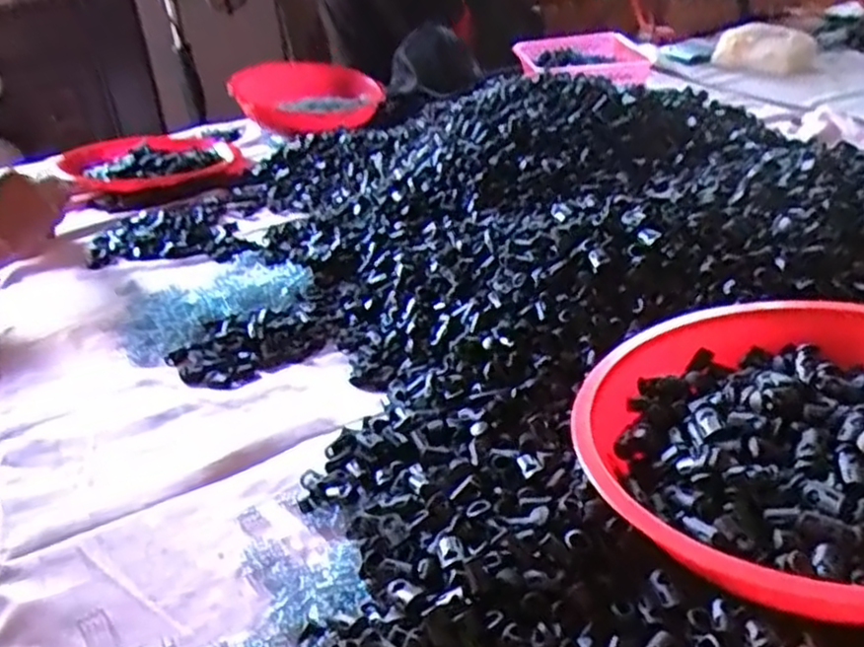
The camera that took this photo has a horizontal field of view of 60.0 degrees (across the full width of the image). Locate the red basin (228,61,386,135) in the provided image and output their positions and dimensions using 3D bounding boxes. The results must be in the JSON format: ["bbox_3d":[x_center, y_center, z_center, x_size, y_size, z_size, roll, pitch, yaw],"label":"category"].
[{"bbox_3d":[-0.197,-0.354,1.160,0.195,0.098,0.195,-3,30,2],"label":"red basin"}]

